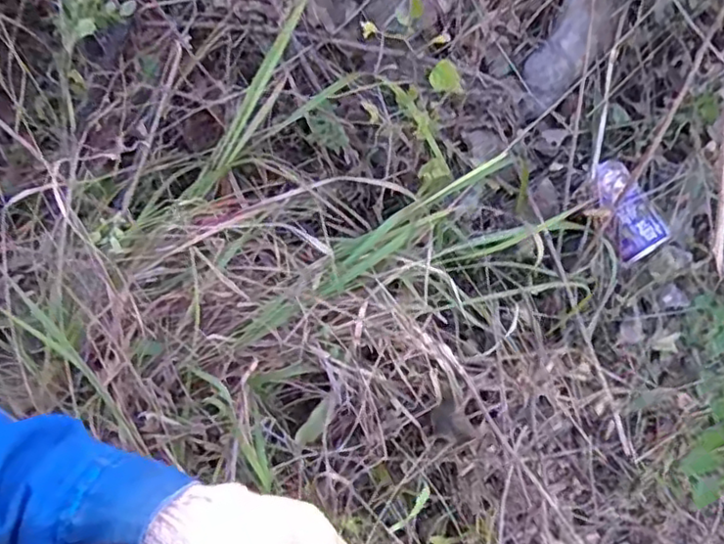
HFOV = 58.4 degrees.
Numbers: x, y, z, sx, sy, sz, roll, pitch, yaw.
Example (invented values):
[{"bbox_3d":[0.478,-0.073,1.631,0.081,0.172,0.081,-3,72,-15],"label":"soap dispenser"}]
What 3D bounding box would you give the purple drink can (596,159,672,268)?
[{"bbox_3d":[0.308,-0.072,0.756,0.069,0.061,0.119,-17,77,-15],"label":"purple drink can"}]

